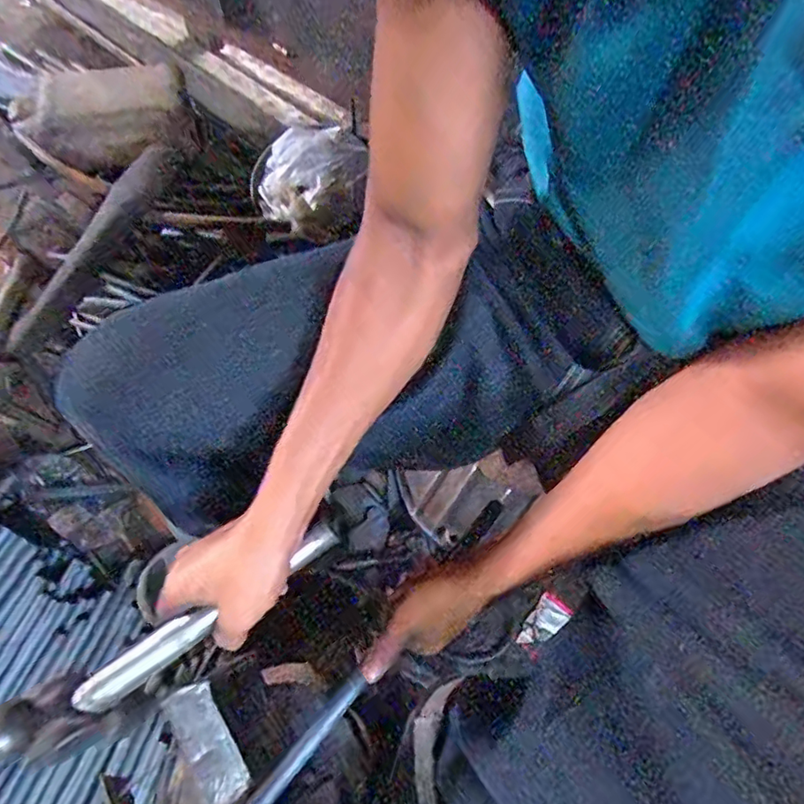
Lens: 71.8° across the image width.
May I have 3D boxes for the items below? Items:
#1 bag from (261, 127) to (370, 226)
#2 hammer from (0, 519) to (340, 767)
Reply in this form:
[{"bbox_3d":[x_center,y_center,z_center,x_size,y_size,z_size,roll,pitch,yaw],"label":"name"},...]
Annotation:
[{"bbox_3d":[-0.160,-0.381,0.930,0.201,0.068,0.169,-41,75,-19],"label":"bag"},{"bbox_3d":[-0.156,0.167,0.408,0.249,0.081,0.046,-34,70,-17],"label":"hammer"}]

